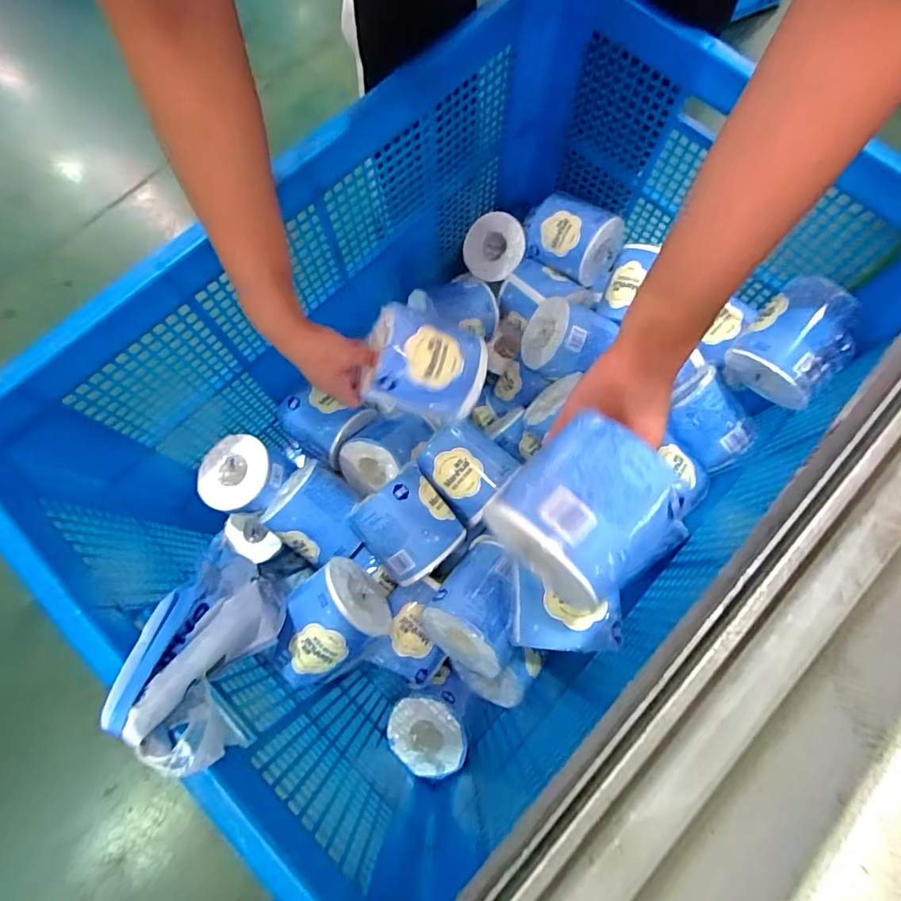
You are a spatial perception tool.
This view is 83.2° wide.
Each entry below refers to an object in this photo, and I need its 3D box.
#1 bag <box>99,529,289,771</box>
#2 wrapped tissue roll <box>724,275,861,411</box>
[{"bbox_3d":[-0.198,0.158,0.436,0.066,0.247,0.098,-7,110,-2],"label":"bag"},{"bbox_3d":[0.412,-0.122,0.603,0.117,0.103,0.117,-49,60,10],"label":"wrapped tissue roll"}]

